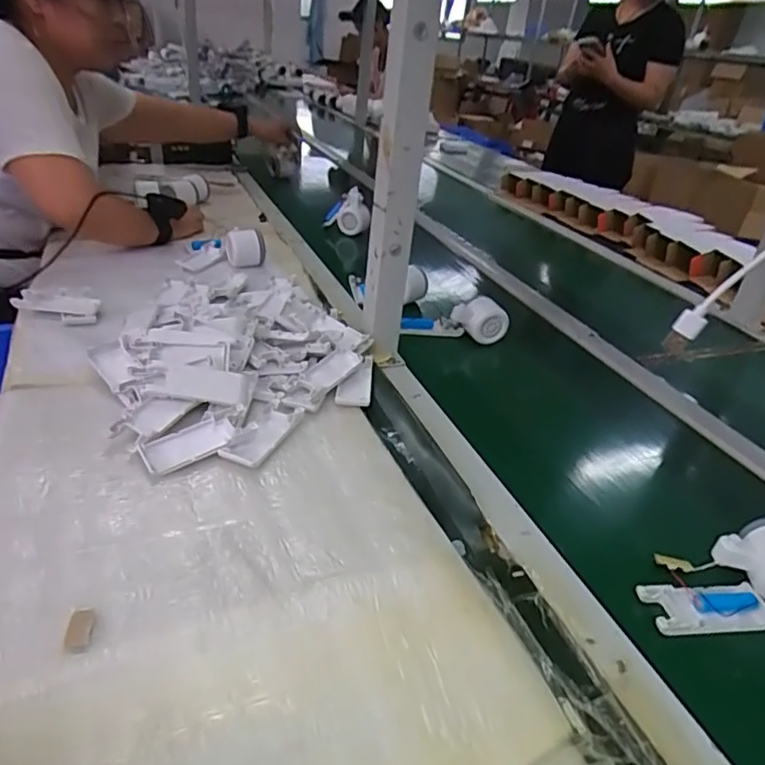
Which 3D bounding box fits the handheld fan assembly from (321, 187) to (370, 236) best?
[{"bbox_3d":[-0.073,-0.355,1.204,0.096,0.084,0.046,1,32,-10],"label":"handheld fan assembly"}]

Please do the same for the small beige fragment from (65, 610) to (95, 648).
[{"bbox_3d":[-0.198,0.161,0.382,0.015,0.004,0.028,-1,32,-15],"label":"small beige fragment"}]

